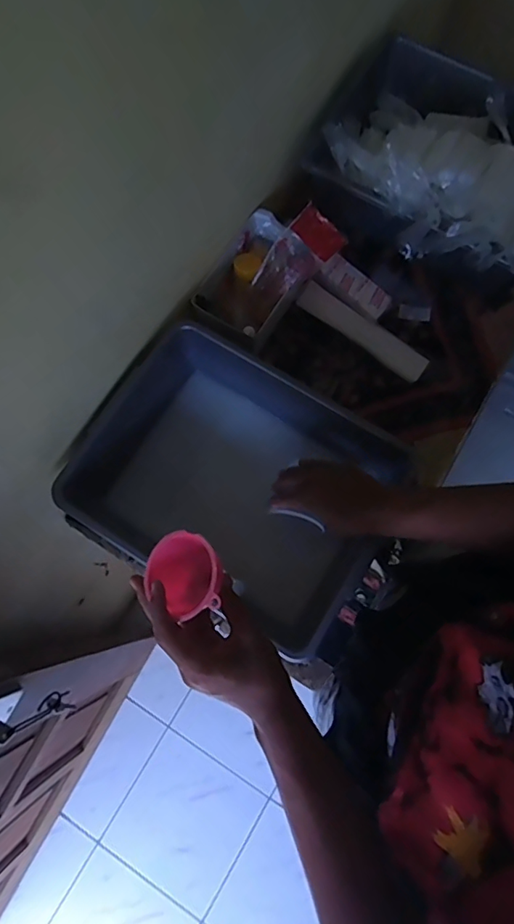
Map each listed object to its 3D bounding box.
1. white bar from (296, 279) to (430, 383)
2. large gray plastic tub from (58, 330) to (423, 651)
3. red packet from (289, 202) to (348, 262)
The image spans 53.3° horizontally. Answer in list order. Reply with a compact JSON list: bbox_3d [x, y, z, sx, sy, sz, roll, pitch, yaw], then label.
[{"bbox_3d":[0.166,-0.209,0.805,0.226,0.018,0.042,37,79,9],"label":"white bar"},{"bbox_3d":[-0.024,0.024,0.700,0.392,0.116,0.287,28,78,8],"label":"large gray plastic tub"},{"bbox_3d":[0.085,-0.315,0.706,0.071,0.047,0.008,41,42,-7],"label":"red packet"}]

